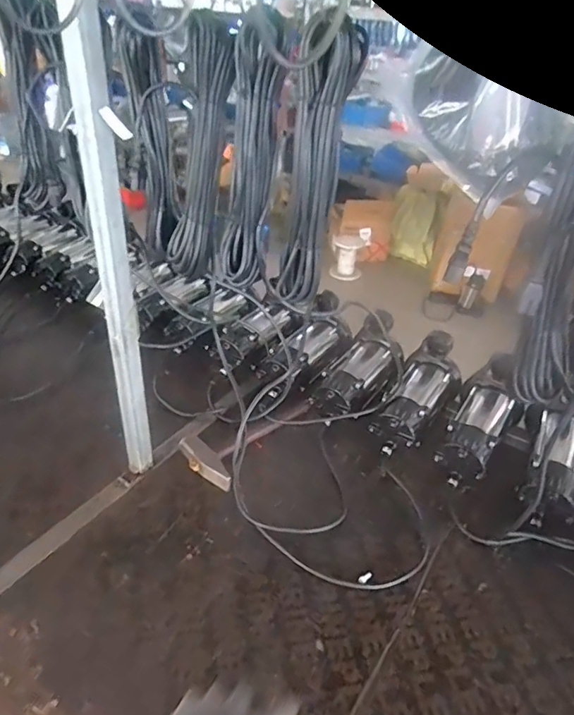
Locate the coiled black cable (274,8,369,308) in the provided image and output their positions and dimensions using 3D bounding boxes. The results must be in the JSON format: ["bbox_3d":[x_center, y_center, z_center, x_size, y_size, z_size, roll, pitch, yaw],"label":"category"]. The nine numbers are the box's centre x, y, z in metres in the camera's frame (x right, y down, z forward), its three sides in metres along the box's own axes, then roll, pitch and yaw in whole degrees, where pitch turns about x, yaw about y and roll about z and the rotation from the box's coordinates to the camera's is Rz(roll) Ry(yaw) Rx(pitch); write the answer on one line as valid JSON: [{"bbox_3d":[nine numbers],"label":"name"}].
[{"bbox_3d":[0.039,-0.224,0.647,0.068,0.329,0.061,13,36,16],"label":"coiled black cable"}]

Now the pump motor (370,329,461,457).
[{"bbox_3d":[0.255,0.074,1.005,0.116,0.132,0.253,21,38,23],"label":"pump motor"}]

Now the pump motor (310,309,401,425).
[{"bbox_3d":[0.147,0.026,1.052,0.127,0.134,0.253,20,38,21],"label":"pump motor"}]

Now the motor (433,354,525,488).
[{"bbox_3d":[0.370,0.116,0.971,0.120,0.115,0.292,21,38,23],"label":"motor"}]

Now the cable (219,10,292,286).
[{"bbox_3d":[-0.047,-0.259,0.694,0.084,0.326,0.042,2,34,-1],"label":"cable"}]

